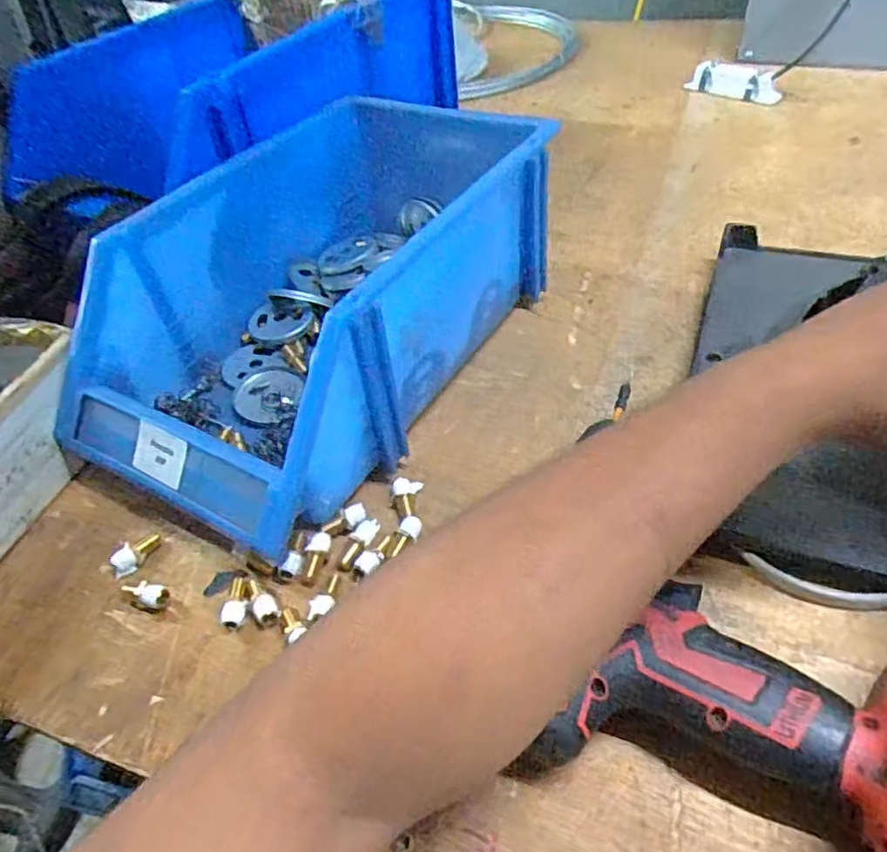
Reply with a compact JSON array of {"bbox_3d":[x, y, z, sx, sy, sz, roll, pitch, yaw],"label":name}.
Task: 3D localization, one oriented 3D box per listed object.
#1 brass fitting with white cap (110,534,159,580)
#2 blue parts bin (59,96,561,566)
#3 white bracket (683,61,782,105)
[{"bbox_3d":[-0.178,0.074,0.374,0.030,0.013,0.014,-37,52,-26],"label":"brass fitting with white cap"},{"bbox_3d":[-0.081,-0.085,0.436,0.188,0.133,0.307,21,52,25],"label":"blue parts bin"},{"bbox_3d":[0.353,-0.419,0.787,0.108,0.030,0.027,25,54,28],"label":"white bracket"}]

